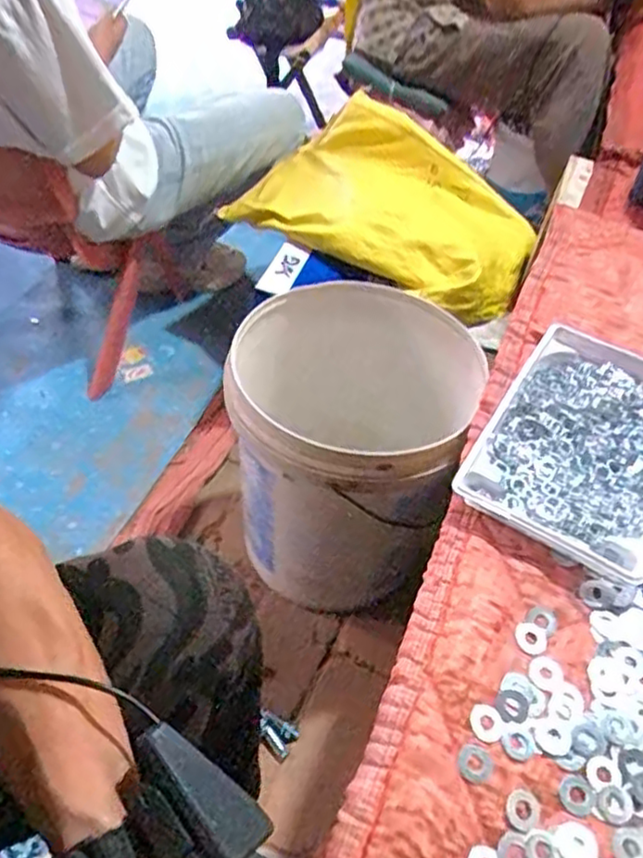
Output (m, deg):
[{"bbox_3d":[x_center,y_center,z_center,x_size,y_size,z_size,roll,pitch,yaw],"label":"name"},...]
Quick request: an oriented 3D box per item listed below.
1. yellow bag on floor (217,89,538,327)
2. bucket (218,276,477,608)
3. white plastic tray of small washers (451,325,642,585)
[{"bbox_3d":[0.097,-0.329,0.977,0.254,0.156,0.448,-34,60,-29],"label":"yellow bag on floor"},{"bbox_3d":[0.036,0.023,0.905,0.289,0.344,0.317,3,49,-3],"label":"bucket"},{"bbox_3d":[0.228,0.007,0.572,0.157,0.029,0.235,26,51,21],"label":"white plastic tray of small washers"}]

